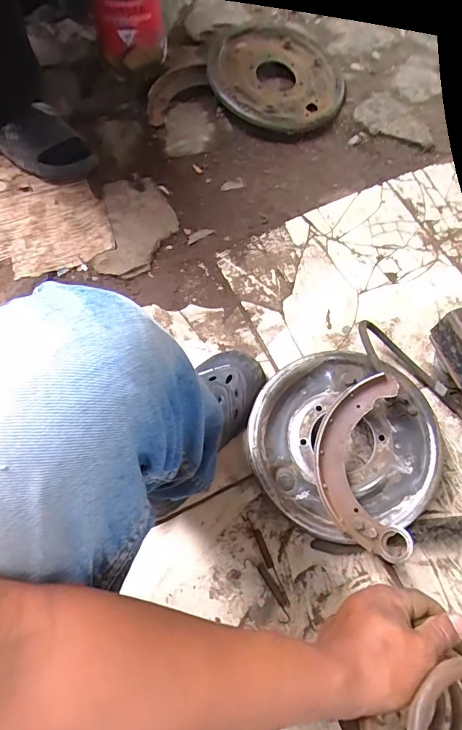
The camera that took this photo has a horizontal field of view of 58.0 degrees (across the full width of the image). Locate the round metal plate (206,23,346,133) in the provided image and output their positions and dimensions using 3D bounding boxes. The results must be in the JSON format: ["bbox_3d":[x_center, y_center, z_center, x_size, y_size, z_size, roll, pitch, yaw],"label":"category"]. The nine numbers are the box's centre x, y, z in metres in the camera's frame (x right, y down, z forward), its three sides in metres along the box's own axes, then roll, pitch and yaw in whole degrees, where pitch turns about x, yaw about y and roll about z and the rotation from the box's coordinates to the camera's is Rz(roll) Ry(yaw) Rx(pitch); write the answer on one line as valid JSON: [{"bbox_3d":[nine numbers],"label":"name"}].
[{"bbox_3d":[0.108,-0.608,0.889,0.291,0.032,0.253,-22,82,-18],"label":"round metal plate"}]

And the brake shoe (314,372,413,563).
[{"bbox_3d":[0.176,0.132,0.569,0.116,0.036,0.218,-10,72,25],"label":"brake shoe"}]

